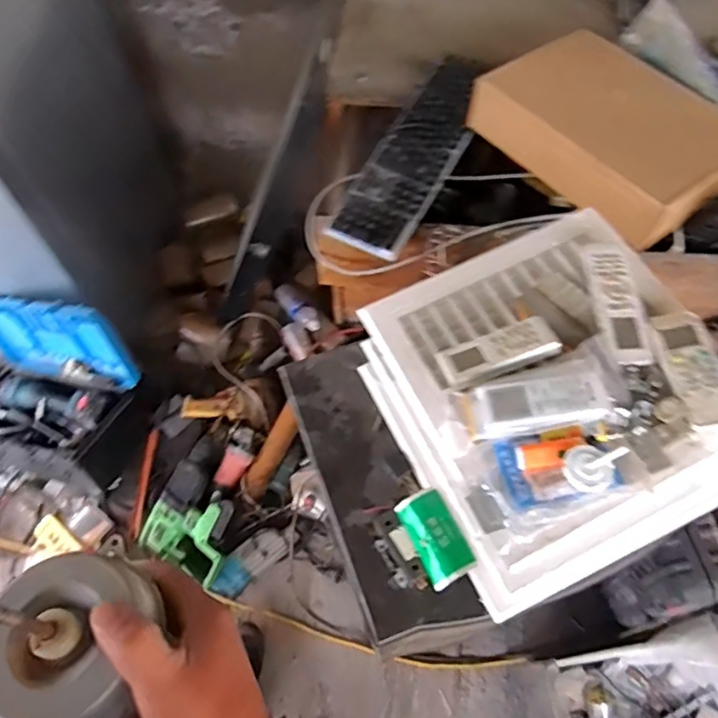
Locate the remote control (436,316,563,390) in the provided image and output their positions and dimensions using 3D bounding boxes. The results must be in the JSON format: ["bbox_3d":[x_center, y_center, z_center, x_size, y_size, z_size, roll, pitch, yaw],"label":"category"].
[{"bbox_3d":[0.149,-0.008,0.602,0.121,0.025,0.049,-16,61,-7],"label":"remote control"}]

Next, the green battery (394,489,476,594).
[{"bbox_3d":[0.074,0.169,0.542,0.046,0.026,0.088,-22,62,-11],"label":"green battery"}]

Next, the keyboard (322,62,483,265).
[{"bbox_3d":[0.093,-0.340,0.948,0.134,0.032,0.393,29,73,8],"label":"keyboard"}]

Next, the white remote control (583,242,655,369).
[{"bbox_3d":[0.288,-0.064,0.633,0.044,0.023,0.152,-6,60,-2],"label":"white remote control"}]

